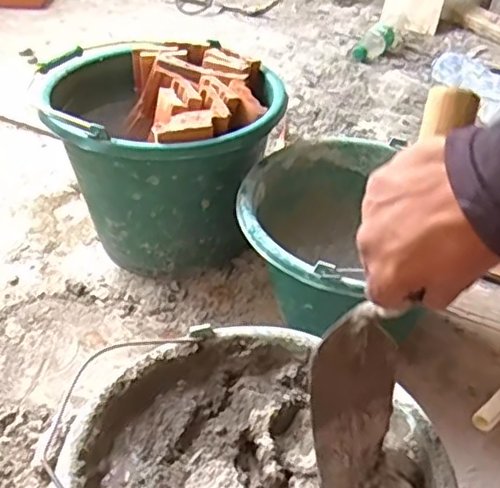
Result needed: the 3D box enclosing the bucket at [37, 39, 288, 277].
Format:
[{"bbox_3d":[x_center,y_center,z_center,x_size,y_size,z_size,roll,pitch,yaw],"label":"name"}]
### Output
[{"bbox_3d":[-0.114,-0.111,0.856,0.268,0.241,0.277,2,40,-1],"label":"bucket"}]

